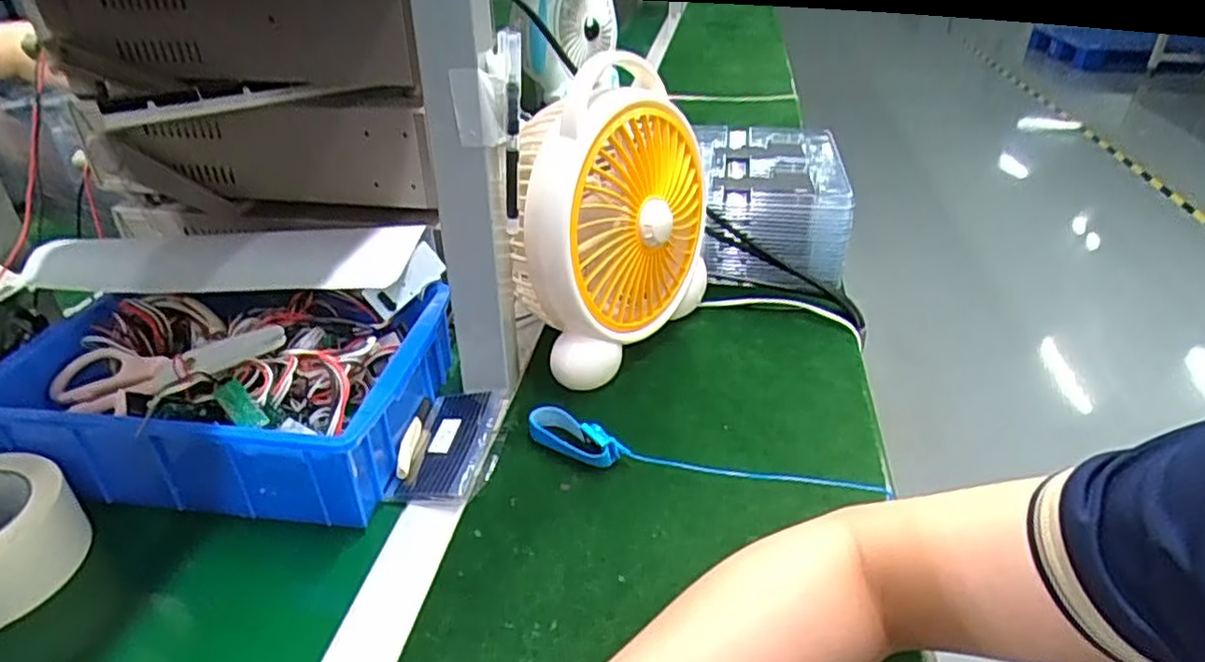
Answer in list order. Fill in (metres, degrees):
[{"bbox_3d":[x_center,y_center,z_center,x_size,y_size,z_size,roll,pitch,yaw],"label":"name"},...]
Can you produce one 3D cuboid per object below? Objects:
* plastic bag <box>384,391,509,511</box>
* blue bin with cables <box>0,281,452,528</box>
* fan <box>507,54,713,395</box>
[{"bbox_3d":[-0.115,0.086,0.539,0.070,0.017,0.116,1,33,1],"label":"plastic bag"},{"bbox_3d":[-0.282,0.040,0.543,0.293,0.093,0.184,3,33,5],"label":"blue bin with cables"},{"bbox_3d":[0.010,-0.093,0.618,0.093,0.237,0.214,18,37,26],"label":"fan"}]

